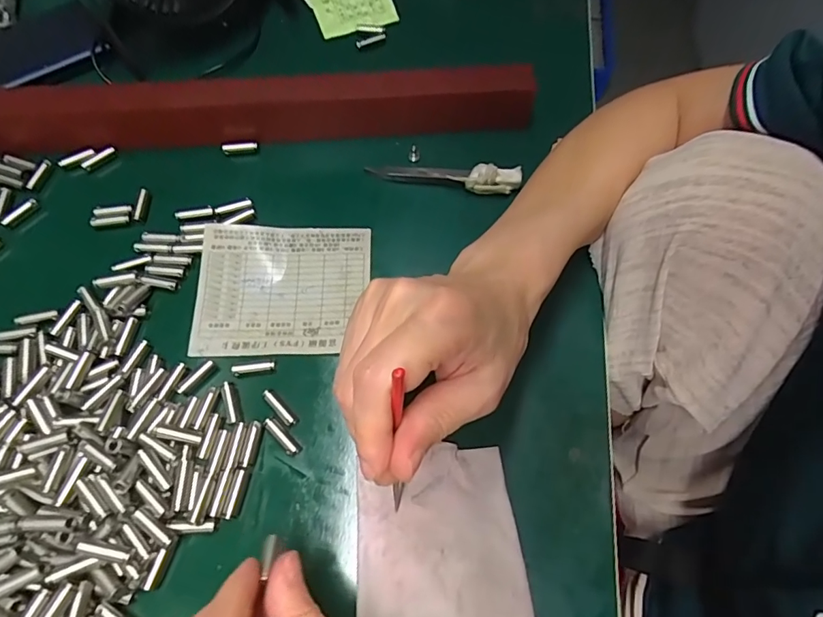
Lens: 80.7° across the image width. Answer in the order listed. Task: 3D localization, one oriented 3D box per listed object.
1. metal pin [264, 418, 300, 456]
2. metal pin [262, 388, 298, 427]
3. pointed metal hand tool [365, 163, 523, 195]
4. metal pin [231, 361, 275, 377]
[{"bbox_3d":[-0.073,0.072,0.271,0.025,0.005,0.007,42,70,16],"label":"metal pin"},{"bbox_3d":[-0.075,0.057,0.277,0.007,0.005,0.026,-40,72,-19],"label":"metal pin"},{"bbox_3d":[0.023,-0.090,0.334,0.103,0.022,0.013,5,64,0],"label":"pointed metal hand tool"},{"bbox_3d":[-0.093,0.035,0.286,0.024,0.004,0.006,-9,65,-7],"label":"metal pin"}]

